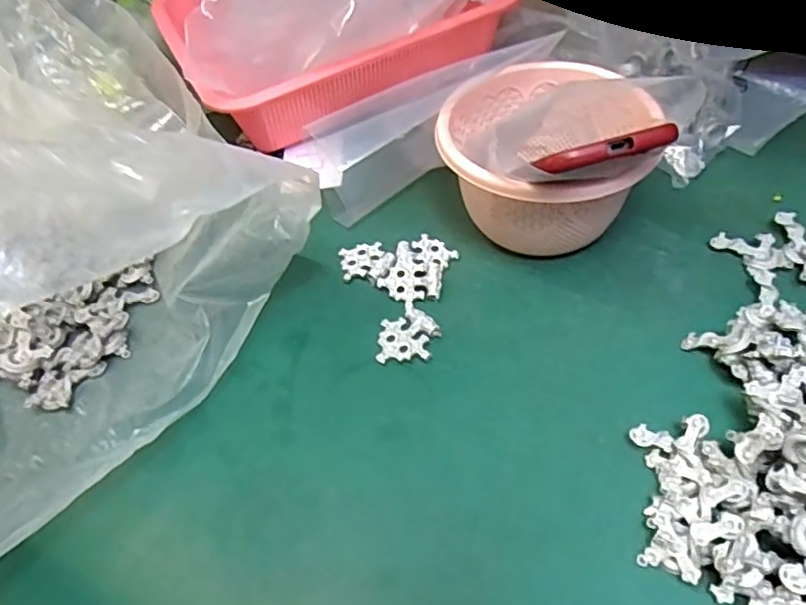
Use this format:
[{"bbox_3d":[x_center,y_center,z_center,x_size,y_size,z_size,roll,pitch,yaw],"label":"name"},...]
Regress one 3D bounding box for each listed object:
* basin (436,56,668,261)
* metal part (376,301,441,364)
[{"bbox_3d":[0.097,-0.090,0.443,0.152,0.100,0.121,27,57,26],"label":"basin"},{"bbox_3d":[0.004,0.020,0.422,0.037,0.007,0.045,5,50,10],"label":"metal part"}]

